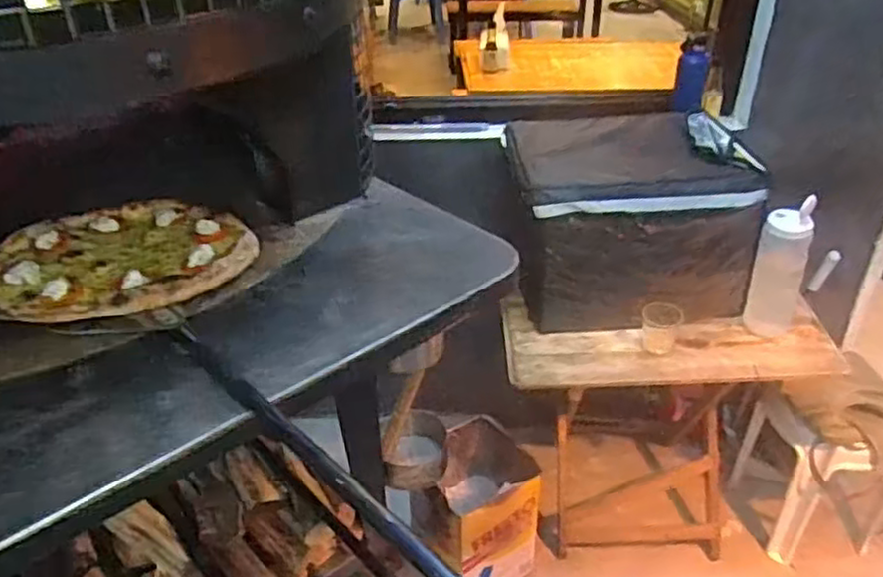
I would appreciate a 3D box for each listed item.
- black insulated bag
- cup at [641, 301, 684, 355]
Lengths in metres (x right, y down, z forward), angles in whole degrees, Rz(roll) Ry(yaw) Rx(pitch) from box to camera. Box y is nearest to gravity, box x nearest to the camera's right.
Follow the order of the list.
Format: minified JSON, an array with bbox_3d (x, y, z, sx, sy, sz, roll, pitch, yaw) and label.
[{"bbox_3d":[0.402,-0.151,1.621,0.494,0.384,0.363,0,25,-3],"label":"black insulated bag"},{"bbox_3d":[0.476,0.084,1.535,0.084,0.087,0.083,11,26,18],"label":"cup"}]

